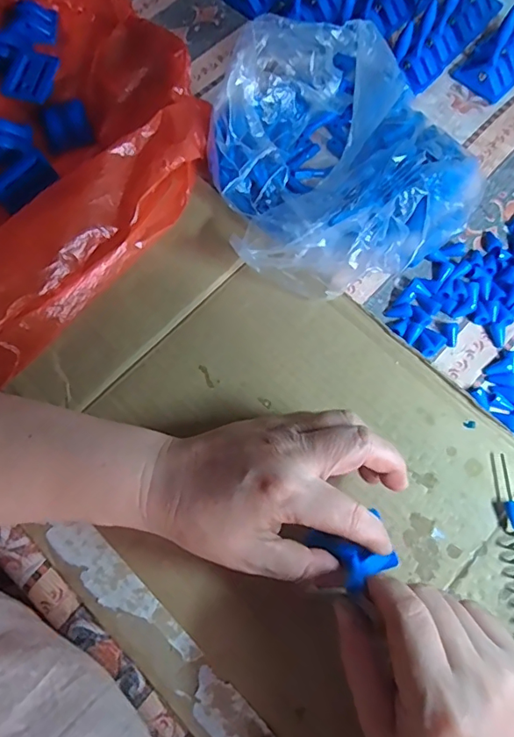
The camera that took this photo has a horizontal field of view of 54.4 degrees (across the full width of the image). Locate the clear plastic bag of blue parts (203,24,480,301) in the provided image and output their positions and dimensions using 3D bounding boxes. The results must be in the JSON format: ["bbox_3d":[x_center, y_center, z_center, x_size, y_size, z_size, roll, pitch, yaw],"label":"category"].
[{"bbox_3d":[0.064,-0.153,0.348,0.188,0.078,0.185,-15,71,-7],"label":"clear plastic bag of blue parts"}]

